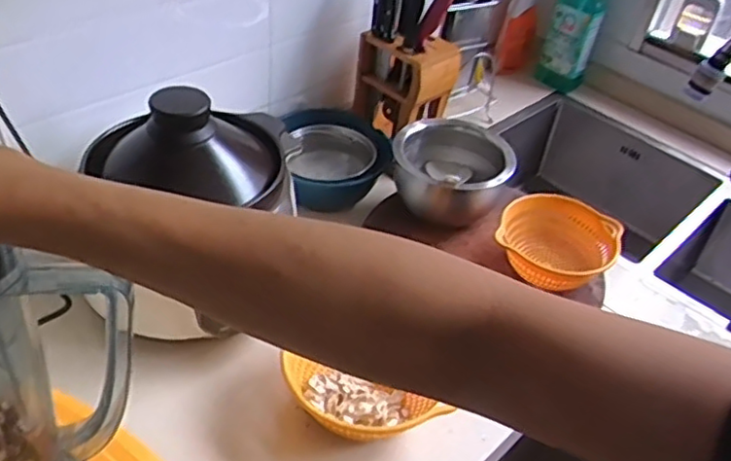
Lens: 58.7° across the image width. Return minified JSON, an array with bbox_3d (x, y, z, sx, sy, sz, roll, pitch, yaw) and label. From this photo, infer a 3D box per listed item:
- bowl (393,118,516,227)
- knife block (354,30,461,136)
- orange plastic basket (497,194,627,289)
[{"bbox_3d":[0.129,-0.086,0.986,0.157,0.102,0.170,4,41,-4],"label":"bowl"},{"bbox_3d":[0.070,-0.237,1.103,0.118,0.181,0.137,-20,48,-28],"label":"knife block"},{"bbox_3d":[0.264,0.024,0.922,0.150,0.077,0.149,4,41,-4],"label":"orange plastic basket"}]

